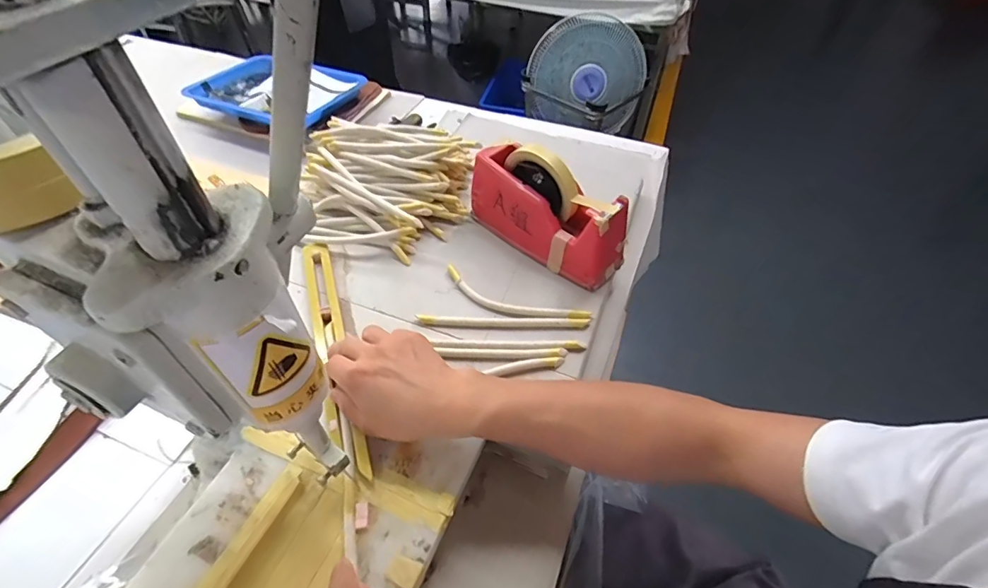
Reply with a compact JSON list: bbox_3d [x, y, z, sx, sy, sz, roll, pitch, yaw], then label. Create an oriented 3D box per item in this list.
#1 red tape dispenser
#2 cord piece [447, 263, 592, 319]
[{"bbox_3d":[0.061,-0.107,0.560,0.200,0.116,0.063,34,57,23],"label":"red tape dispenser"},{"bbox_3d":[0.021,0.008,0.536,0.175,0.010,0.036,19,52,13],"label":"cord piece"}]

